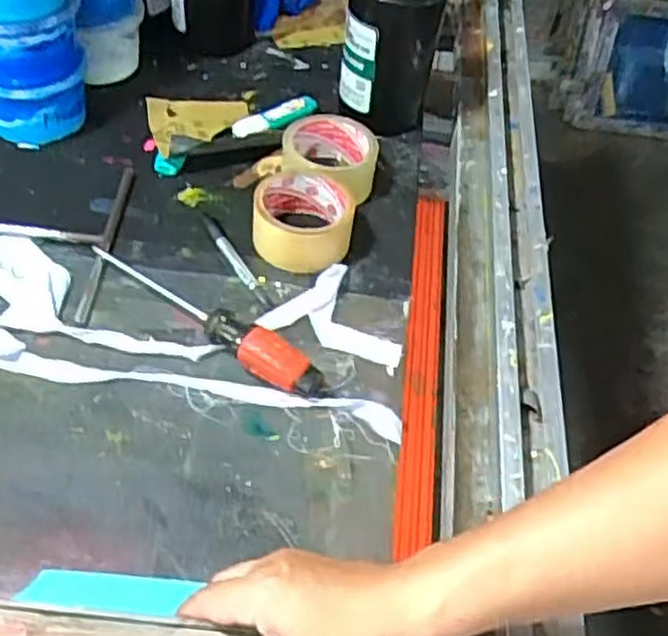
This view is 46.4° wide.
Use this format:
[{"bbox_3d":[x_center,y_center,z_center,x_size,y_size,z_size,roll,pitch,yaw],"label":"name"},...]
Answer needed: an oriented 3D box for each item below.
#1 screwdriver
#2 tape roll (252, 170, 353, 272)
[{"bbox_3d":[-0.108,-0.007,0.641,0.233,0.029,0.031,34,55,22],"label":"screwdriver"},{"bbox_3d":[-0.029,-0.092,0.718,0.088,0.048,0.083,4,48,-4],"label":"tape roll"}]

